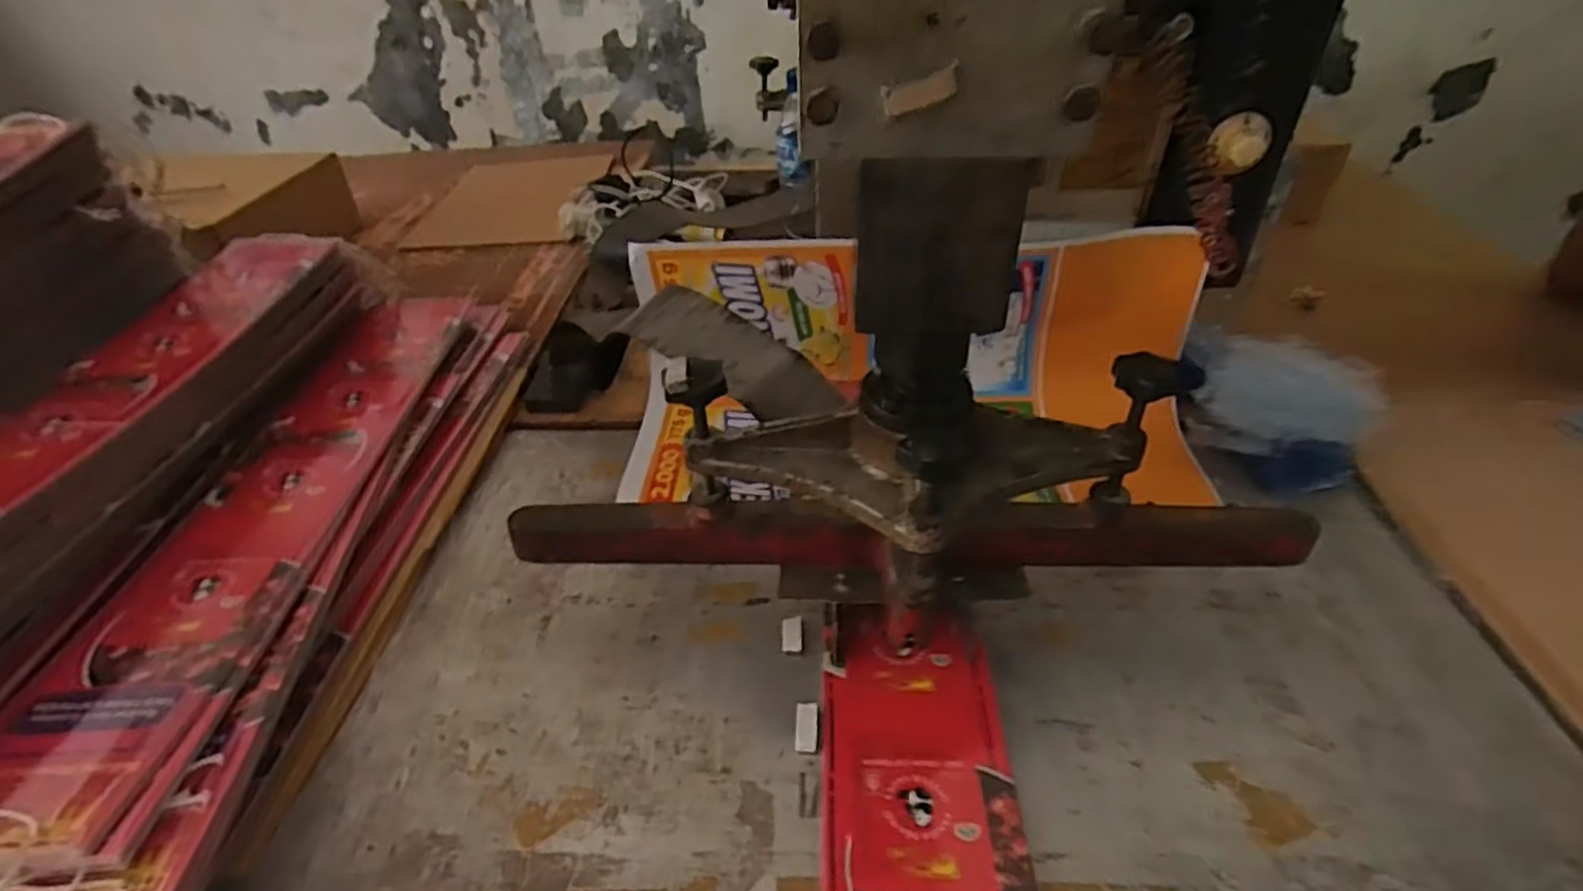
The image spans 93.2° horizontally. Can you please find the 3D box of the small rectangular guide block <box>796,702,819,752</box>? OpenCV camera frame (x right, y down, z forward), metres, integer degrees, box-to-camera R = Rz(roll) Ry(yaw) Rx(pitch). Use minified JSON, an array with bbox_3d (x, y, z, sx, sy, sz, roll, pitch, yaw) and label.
[{"bbox_3d":[0.010,0.166,0.441,0.013,0.009,0.029,1,37,2],"label":"small rectangular guide block"}]

